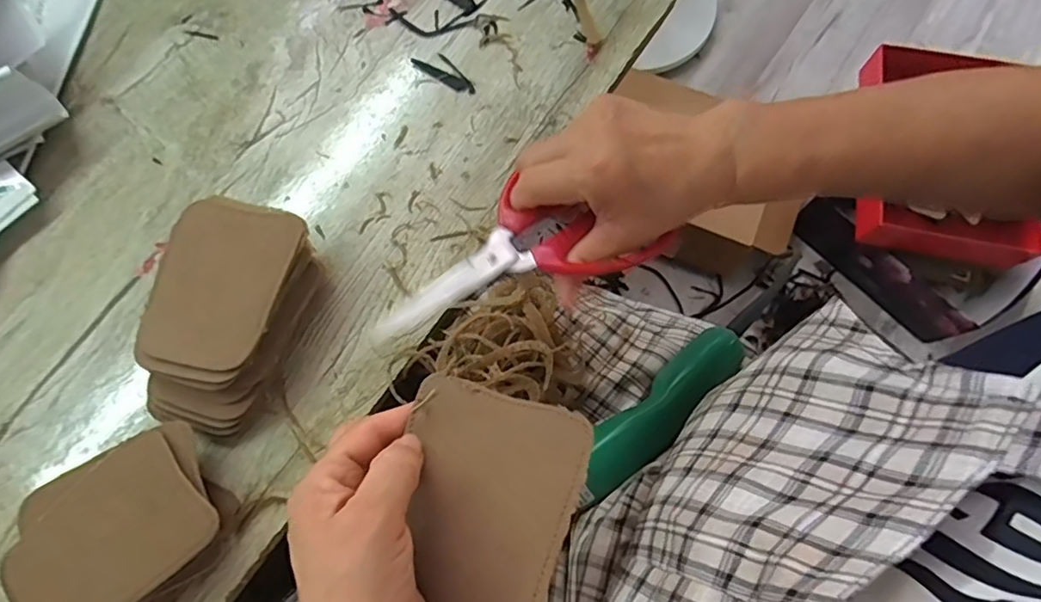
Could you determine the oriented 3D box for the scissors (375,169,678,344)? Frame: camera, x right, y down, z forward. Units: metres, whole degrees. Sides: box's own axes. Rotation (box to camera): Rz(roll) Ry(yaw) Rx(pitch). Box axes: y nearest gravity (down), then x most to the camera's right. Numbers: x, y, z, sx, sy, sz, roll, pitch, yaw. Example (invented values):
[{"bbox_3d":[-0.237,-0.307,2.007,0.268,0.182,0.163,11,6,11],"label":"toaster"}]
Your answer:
[{"bbox_3d":[-0.006,-0.028,0.313,0.167,0.016,0.071,-24,74,-15],"label":"scissors"}]

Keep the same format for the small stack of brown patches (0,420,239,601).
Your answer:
[{"bbox_3d":[-0.256,0.155,0.364,0.131,0.045,0.109,-27,74,-7],"label":"small stack of brown patches"}]

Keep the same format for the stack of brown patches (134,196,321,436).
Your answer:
[{"bbox_3d":[-0.205,0.011,0.402,0.086,0.062,0.157,13,73,5],"label":"stack of brown patches"}]

